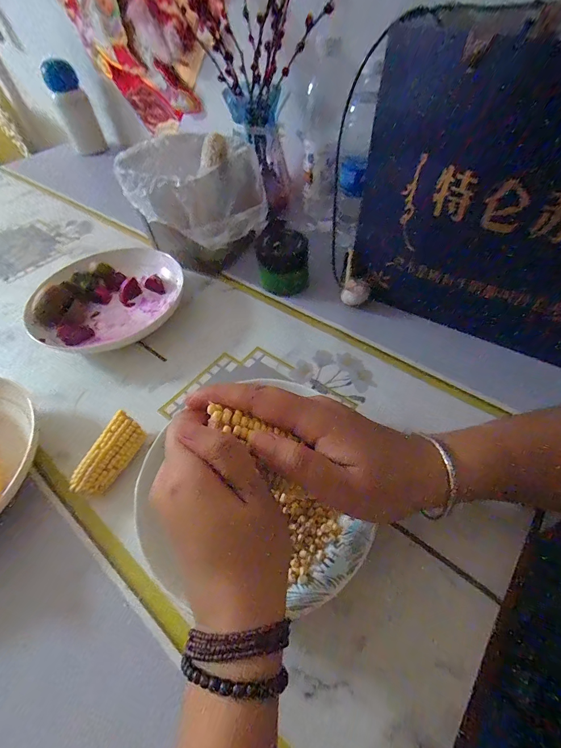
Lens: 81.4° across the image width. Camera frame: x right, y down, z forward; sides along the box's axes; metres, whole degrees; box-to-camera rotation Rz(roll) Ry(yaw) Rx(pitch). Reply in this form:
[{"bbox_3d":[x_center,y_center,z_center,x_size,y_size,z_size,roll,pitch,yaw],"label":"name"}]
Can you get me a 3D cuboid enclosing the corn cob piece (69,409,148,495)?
[{"bbox_3d":[-0.162,0.080,0.314,0.033,0.036,0.075,20,56,18],"label":"corn cob piece"}]

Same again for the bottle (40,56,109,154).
[{"bbox_3d":[-0.530,-0.681,0.844,0.085,0.182,0.082,-26,55,-16],"label":"bottle"}]

